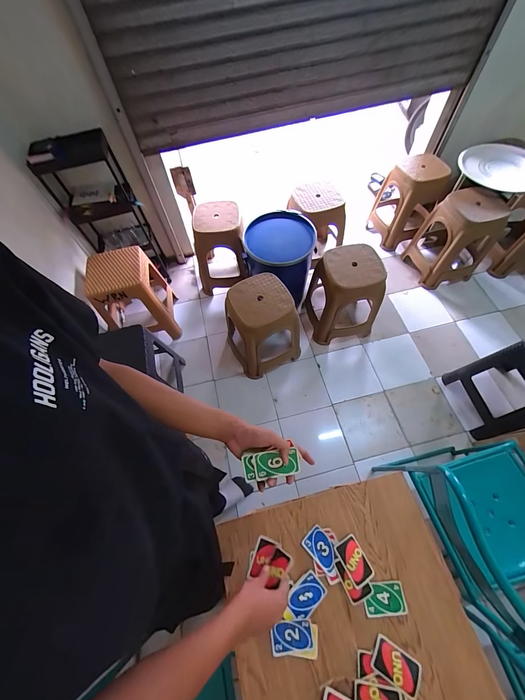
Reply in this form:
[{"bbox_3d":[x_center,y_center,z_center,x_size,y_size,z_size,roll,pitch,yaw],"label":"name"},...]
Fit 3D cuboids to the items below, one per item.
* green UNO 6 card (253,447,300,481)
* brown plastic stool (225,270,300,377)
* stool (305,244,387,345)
[{"bbox_3d":[0.027,0.213,0.506,0.085,0.005,0.048,-4,96,-3],"label":"green UNO 6 card"},{"bbox_3d":[-0.008,-0.106,1.389,0.317,0.437,0.302,-27,65,-10],"label":"brown plastic stool"},{"bbox_3d":[0.429,-0.293,1.459,0.307,0.448,0.334,-12,63,-3],"label":"stool"}]

